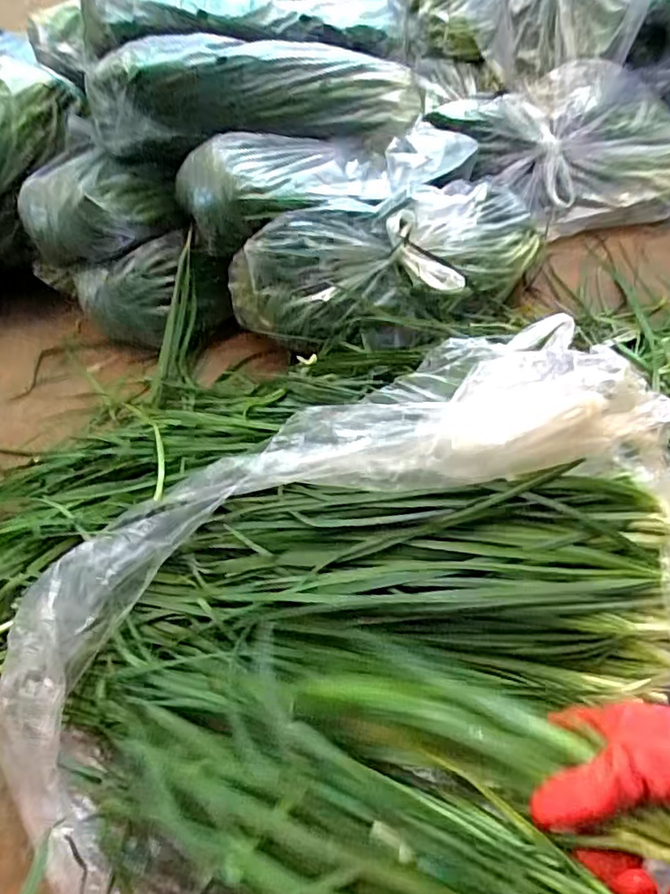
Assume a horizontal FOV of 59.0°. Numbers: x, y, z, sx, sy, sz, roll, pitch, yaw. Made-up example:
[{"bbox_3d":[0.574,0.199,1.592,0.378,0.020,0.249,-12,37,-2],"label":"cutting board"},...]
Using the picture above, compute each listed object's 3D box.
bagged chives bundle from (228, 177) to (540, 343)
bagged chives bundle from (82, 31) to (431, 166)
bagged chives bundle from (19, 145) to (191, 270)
[{"bbox_3d":[0.093,-0.255,0.774,0.444,0.128,0.177,-20,48,-13],"label":"bagged chives bundle"},{"bbox_3d":[-0.097,-0.490,0.805,0.460,0.126,0.123,-11,47,-5],"label":"bagged chives bundle"},{"bbox_3d":[-0.312,-0.329,0.804,0.203,0.100,0.136,1,47,7],"label":"bagged chives bundle"}]

